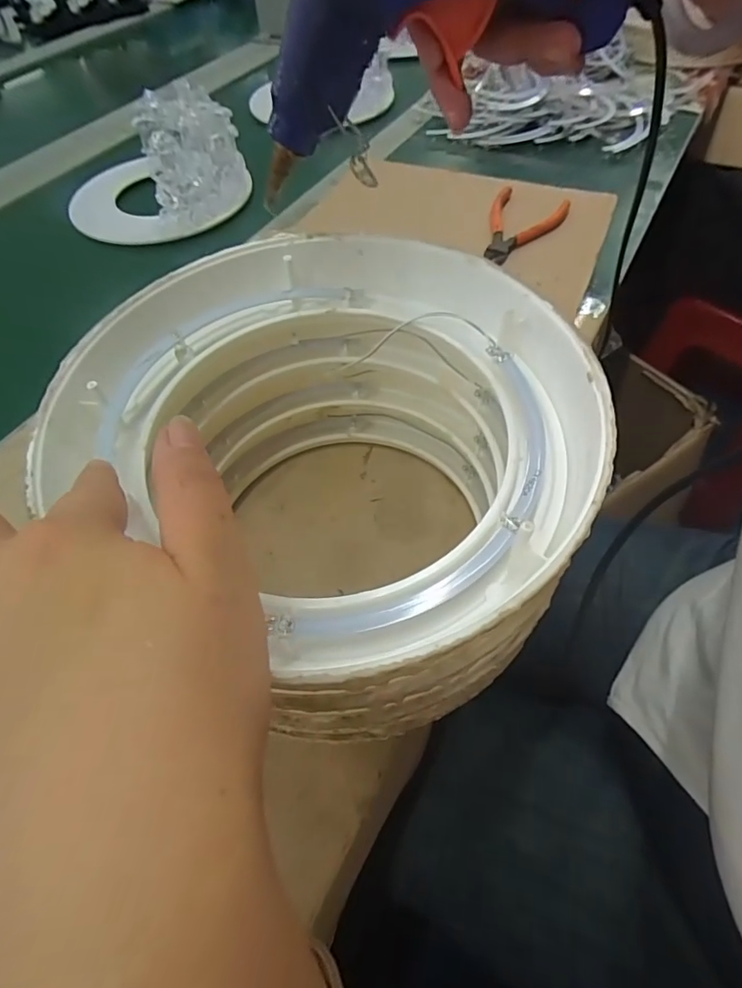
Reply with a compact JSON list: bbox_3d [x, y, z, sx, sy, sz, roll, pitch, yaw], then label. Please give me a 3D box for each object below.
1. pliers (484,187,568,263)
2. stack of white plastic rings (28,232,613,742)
[{"bbox_3d":[0.138,-0.257,0.482,0.072,0.009,0.119,25,60,18],"label":"pliers"},{"bbox_3d":[-0.016,-0.009,0.245,0.212,0.120,0.207,23,59,18],"label":"stack of white plastic rings"}]

